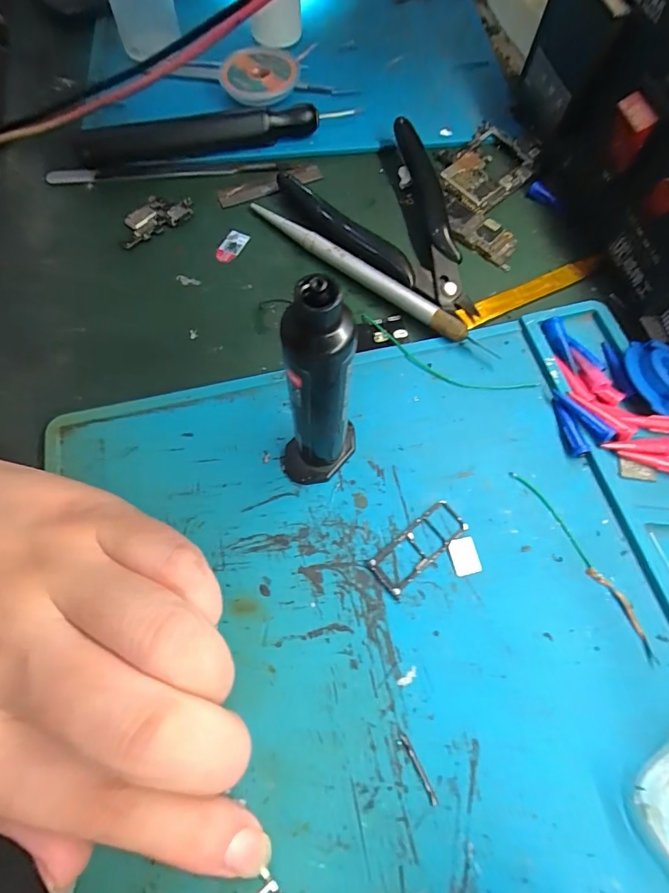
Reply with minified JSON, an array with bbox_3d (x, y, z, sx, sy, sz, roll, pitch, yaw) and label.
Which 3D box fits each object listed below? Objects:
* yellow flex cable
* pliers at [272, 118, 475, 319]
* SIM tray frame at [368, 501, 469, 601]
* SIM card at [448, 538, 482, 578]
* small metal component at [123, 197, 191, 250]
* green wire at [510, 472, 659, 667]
[{"bbox_3d":[0.091,-0.073,0.204,0.073,0.005,0.010,-26,70,-11],"label":"yellow flex cable"},{"bbox_3d":[0.031,-0.105,0.207,0.070,0.017,0.105,-29,71,-12],"label":"pliers"},{"bbox_3d":[0.031,0.036,0.158,0.039,0.004,0.015,-37,71,-13],"label":"SIM tray frame"},{"bbox_3d":[0.047,0.040,0.158,0.010,0.004,0.013,-13,75,-3],"label":"SIM card"},{"bbox_3d":[-0.092,-0.116,0.218,0.039,0.006,0.022,-35,72,-14],"label":"small metal component"},{"bbox_3d":[0.091,0.040,0.157,0.006,0.004,0.076,-28,69,-10],"label":"green wire"}]

